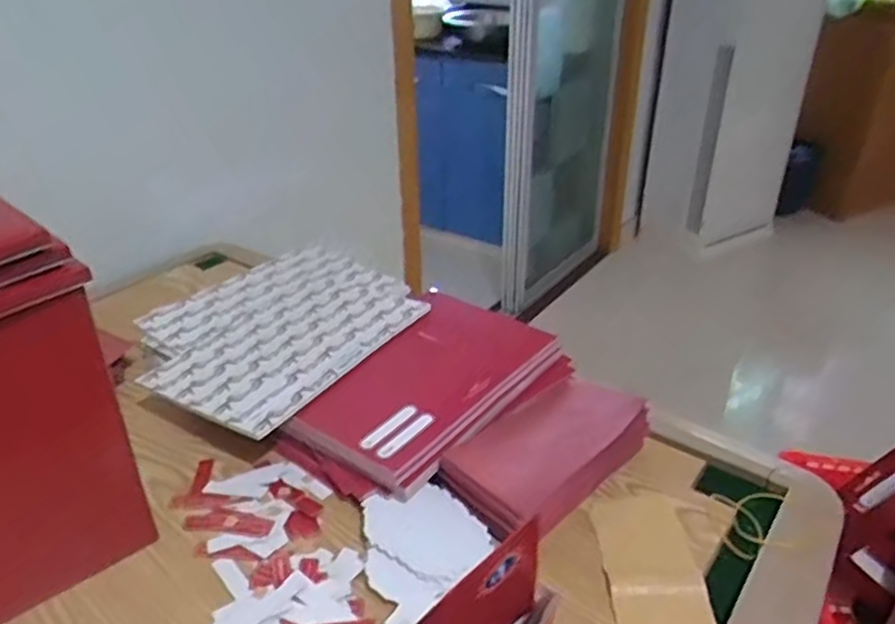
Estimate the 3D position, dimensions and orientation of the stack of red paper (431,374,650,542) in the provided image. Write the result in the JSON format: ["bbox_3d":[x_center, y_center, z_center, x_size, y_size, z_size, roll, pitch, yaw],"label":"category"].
[{"bbox_3d":[0.087,0.119,0.607,0.099,0.044,0.175,26,39,37],"label":"stack of red paper"}]

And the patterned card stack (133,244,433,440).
[{"bbox_3d":[-0.174,0.011,0.743,0.256,0.010,0.289,20,38,35],"label":"patterned card stack"}]

